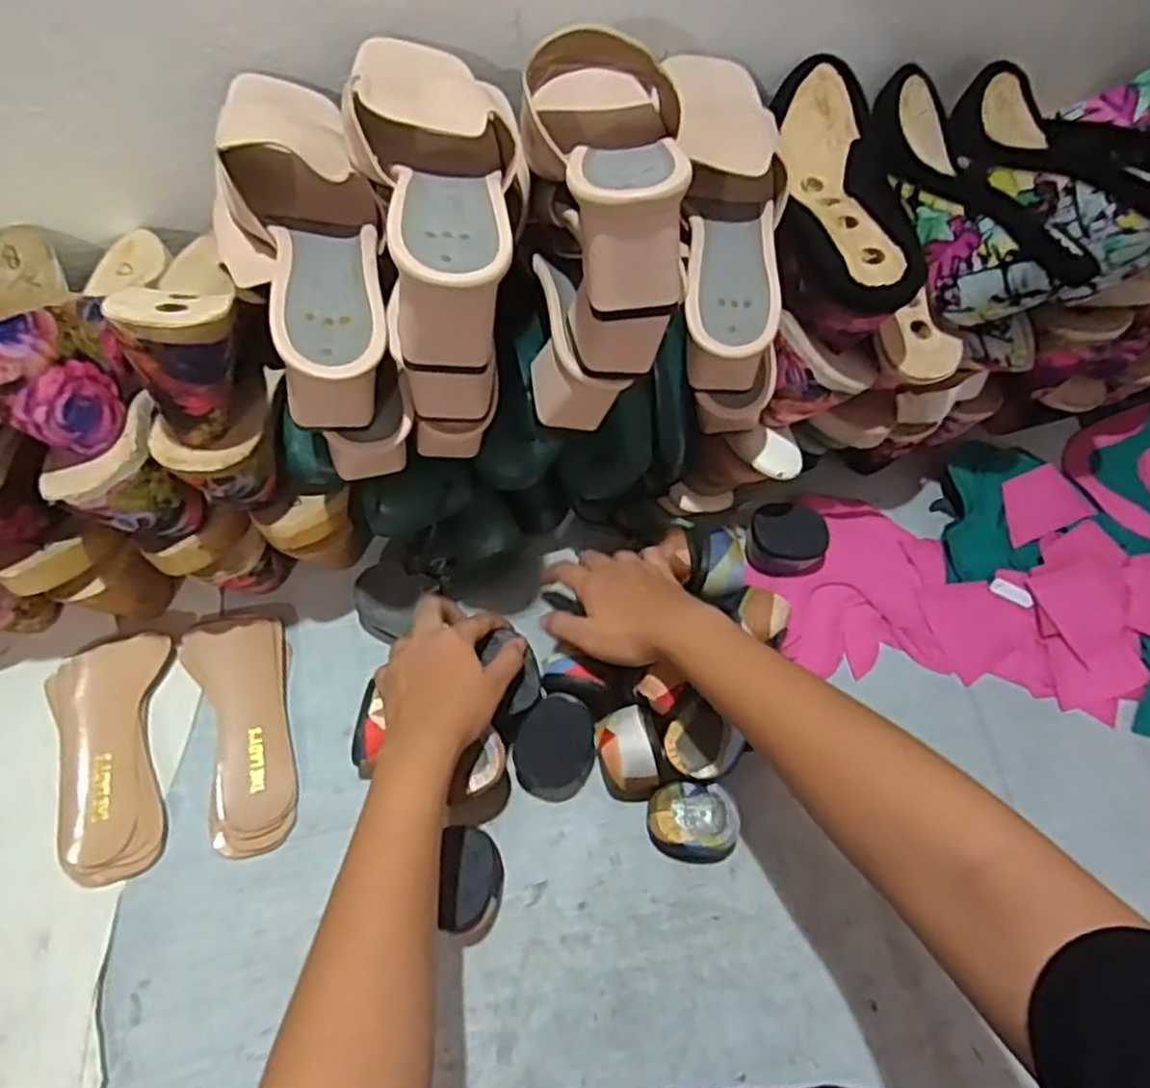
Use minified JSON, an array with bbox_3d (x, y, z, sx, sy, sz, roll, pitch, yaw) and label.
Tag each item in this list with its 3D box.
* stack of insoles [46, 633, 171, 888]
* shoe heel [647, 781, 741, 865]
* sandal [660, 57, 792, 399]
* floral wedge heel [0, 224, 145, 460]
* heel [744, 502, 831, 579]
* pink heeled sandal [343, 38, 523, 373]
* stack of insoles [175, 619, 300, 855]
[{"bbox_3d":[-0.325,0.148,0.537,0.073,0.017,0.162,-14,65,-9],"label":"stack of insoles"},{"bbox_3d":[0.082,0.195,0.535,0.059,0.034,0.051,4,64,-1],"label":"shoe heel"},{"bbox_3d":[0.103,-0.220,0.512,0.077,0.085,0.234,0,64,-3],"label":"sandal"},{"bbox_3d":[-0.349,-0.133,0.465,0.091,0.096,0.224,-33,50,-14],"label":"floral wedge heel"},{"bbox_3d":[0.172,-0.006,0.623,0.068,0.034,0.055,3,65,-2],"label":"heel"},{"bbox_3d":[-0.071,-0.195,0.414,0.100,0.075,0.217,-5,64,-5],"label":"pink heeled sandal"},{"bbox_3d":[-0.239,0.133,0.562,0.071,0.016,0.173,-17,66,-10],"label":"stack of insoles"}]

